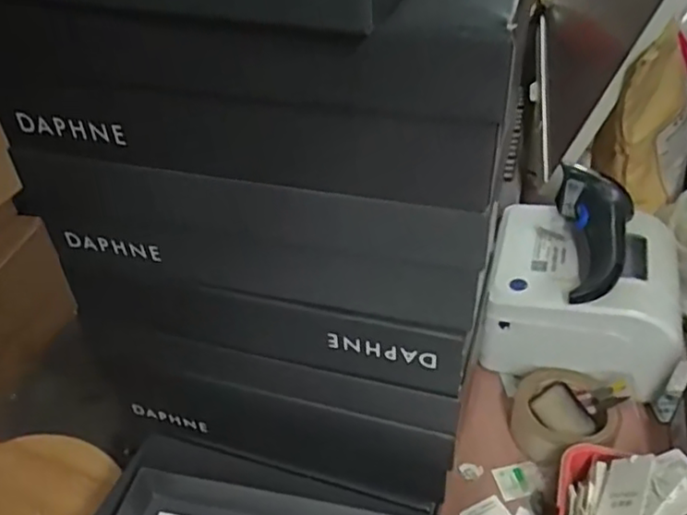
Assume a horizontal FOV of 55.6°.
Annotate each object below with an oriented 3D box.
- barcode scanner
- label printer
[{"bbox_3d":[0.263,-0.021,0.671,0.071,0.067,0.154,2,58,7],"label":"barcode scanner"},{"bbox_3d":[0.268,0.046,0.709,0.174,0.121,0.158,12,42,18],"label":"label printer"}]

